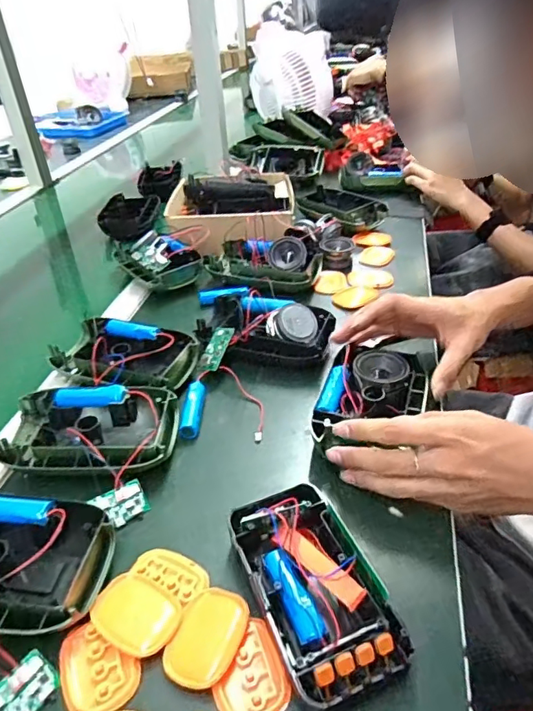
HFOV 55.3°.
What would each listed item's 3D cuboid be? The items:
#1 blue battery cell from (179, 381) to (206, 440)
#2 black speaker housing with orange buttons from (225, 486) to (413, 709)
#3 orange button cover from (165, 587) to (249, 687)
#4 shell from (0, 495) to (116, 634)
[{"bbox_3d":[-0.075,0.055,0.520,0.017,0.018,0.071,-1,37,3],"label":"blue battery cell"},{"bbox_3d":[0.031,0.158,0.354,0.083,0.034,0.147,-16,38,-16],"label":"black speaker housing with orange buttons"},{"bbox_3d":[-0.040,0.187,0.342,0.045,0.006,0.061,14,40,22],"label":"orange button cover"},{"bbox_3d":[-0.196,0.152,0.375,0.153,0.039,0.102,5,37,11],"label":"shell"}]

